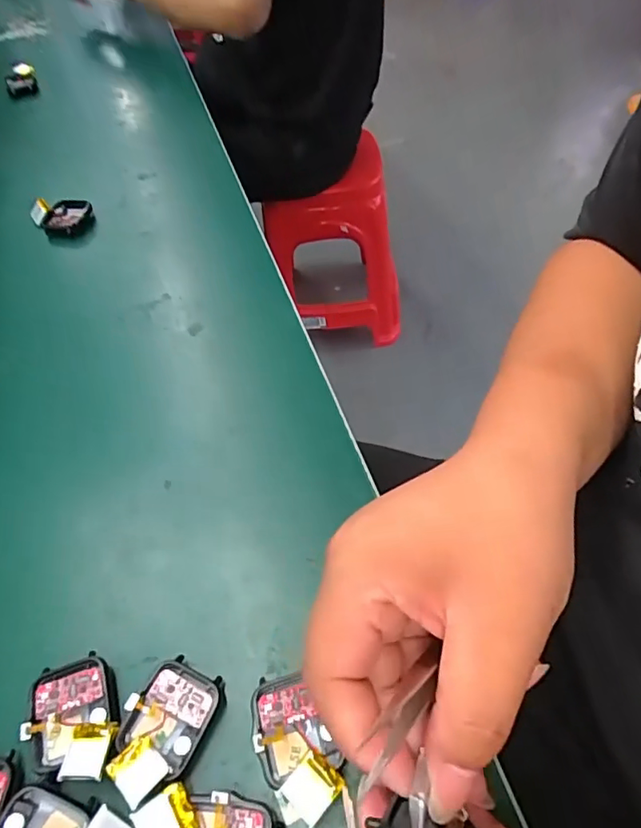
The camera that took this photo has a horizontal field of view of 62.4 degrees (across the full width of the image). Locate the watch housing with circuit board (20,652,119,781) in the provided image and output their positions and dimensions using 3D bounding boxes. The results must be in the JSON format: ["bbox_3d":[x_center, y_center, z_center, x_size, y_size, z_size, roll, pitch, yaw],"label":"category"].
[{"bbox_3d":[-0.115,0.140,0.242,0.038,0.011,0.052,-17,54,-10],"label":"watch housing with circuit board"}]

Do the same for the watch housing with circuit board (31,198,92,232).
[{"bbox_3d":[-0.247,-0.193,0.505,0.050,0.016,0.050,-1,53,1],"label":"watch housing with circuit board"}]

